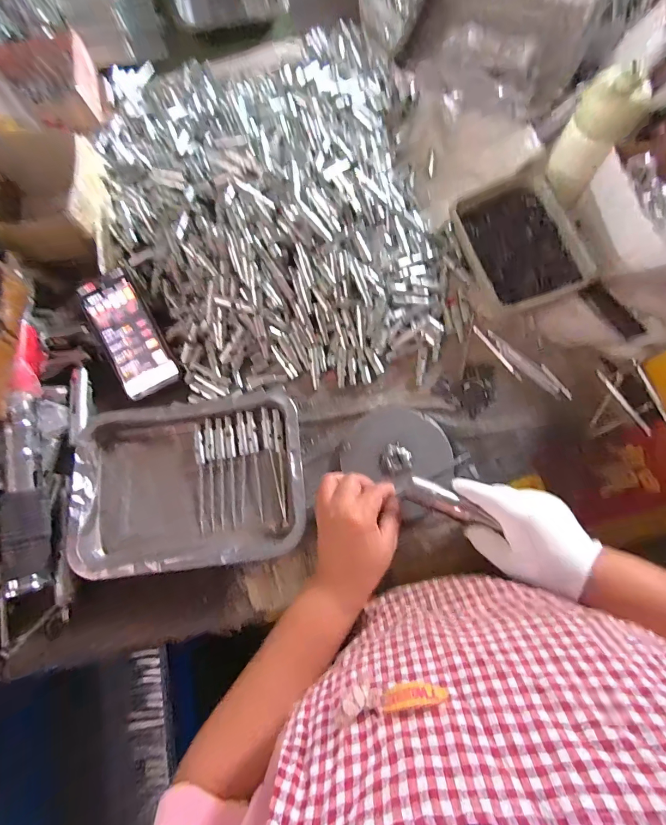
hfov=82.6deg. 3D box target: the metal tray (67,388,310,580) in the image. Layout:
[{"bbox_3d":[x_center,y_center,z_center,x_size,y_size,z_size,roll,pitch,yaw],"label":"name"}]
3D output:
[{"bbox_3d":[-0.161,0.074,0.431,0.254,0.028,0.189,-9,75,1],"label":"metal tray"}]

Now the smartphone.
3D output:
[{"bbox_3d":[-0.260,-0.100,0.482,0.069,0.015,0.155,-27,91,-9],"label":"smartphone"}]

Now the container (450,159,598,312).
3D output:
[{"bbox_3d":[0.233,-0.216,0.489,0.127,0.055,0.178,-15,72,-2],"label":"container"}]

